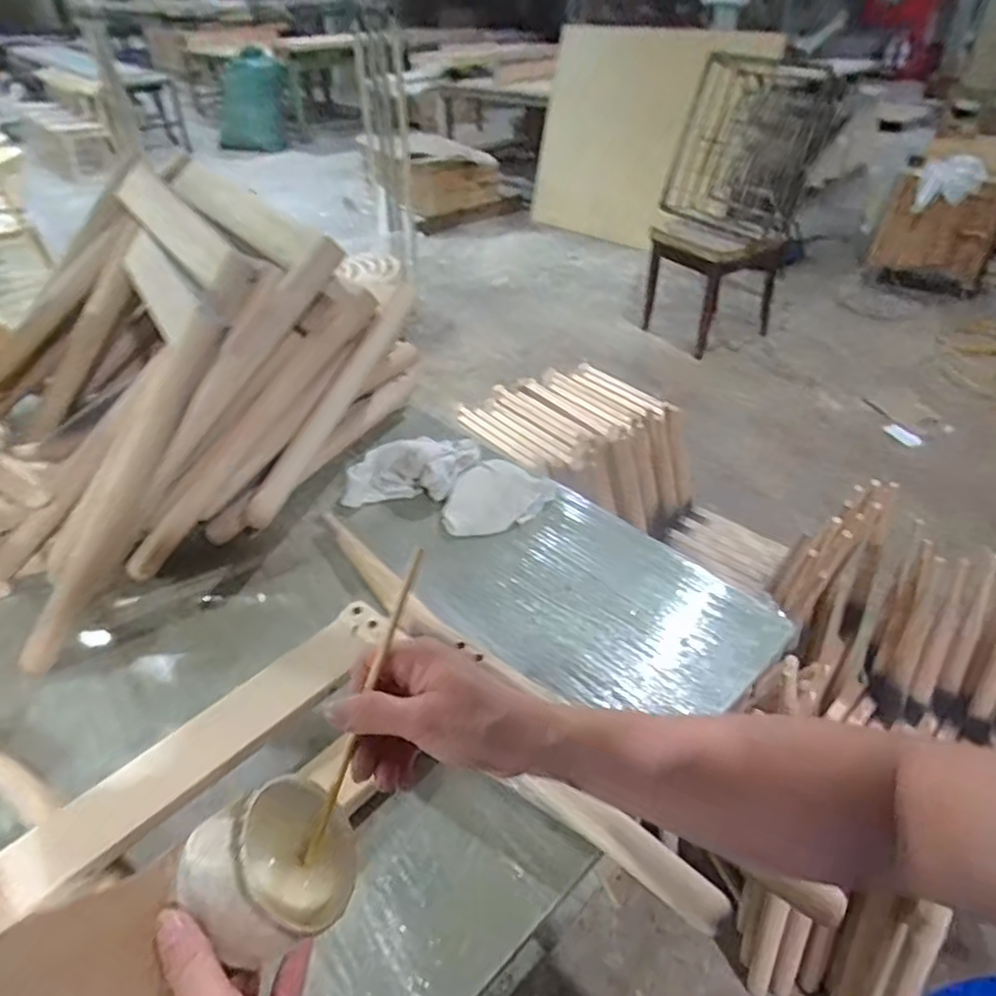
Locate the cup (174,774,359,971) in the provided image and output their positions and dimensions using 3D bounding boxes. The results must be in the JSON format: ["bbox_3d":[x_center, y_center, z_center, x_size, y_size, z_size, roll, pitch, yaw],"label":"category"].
[{"bbox_3d":[-0.125,0.201,0.360,0.063,0.086,0.076,-31,71,18],"label":"cup"}]

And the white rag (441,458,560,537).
[{"bbox_3d":[-0.002,-0.001,0.913,0.101,0.044,0.157,30,46,31],"label":"white rag"}]

